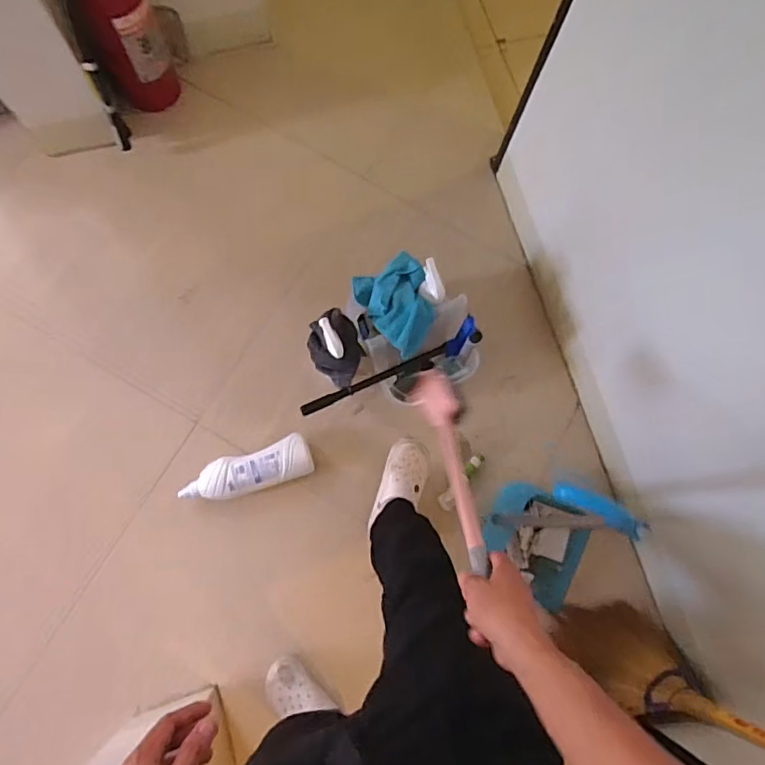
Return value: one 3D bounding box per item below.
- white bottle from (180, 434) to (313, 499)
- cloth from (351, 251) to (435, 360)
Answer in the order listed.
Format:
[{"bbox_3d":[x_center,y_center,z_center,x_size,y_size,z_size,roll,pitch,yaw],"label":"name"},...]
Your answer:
[{"bbox_3d":[-0.314,0.207,1.225,0.311,0.070,0.102,-16,79,-8],"label":"white bottle"},{"bbox_3d":[0.042,-0.180,1.199,0.155,0.112,0.221,-26,80,-10],"label":"cloth"}]

